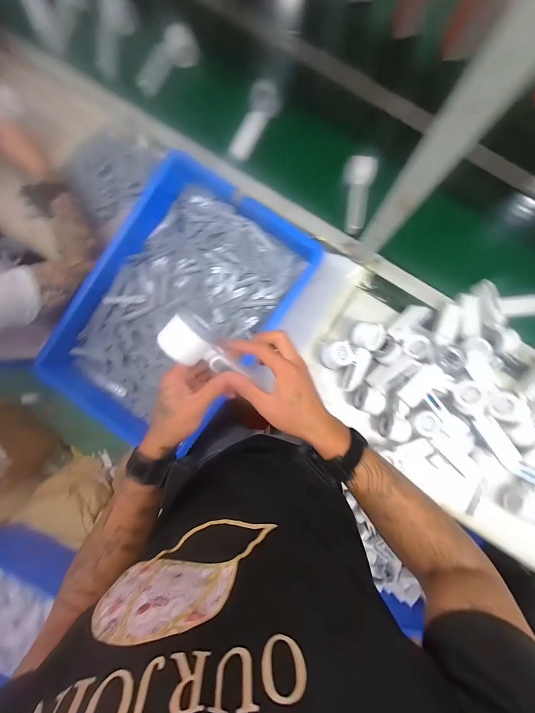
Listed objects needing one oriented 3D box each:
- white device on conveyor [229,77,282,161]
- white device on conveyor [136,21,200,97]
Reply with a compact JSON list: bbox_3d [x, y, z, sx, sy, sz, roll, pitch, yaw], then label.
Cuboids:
[{"bbox_3d":[-0.033,-0.577,0.659,0.055,0.064,0.181,34,93,4],"label":"white device on conveyor"},{"bbox_3d":[-0.249,-0.733,0.679,0.044,0.067,0.191,45,94,3],"label":"white device on conveyor"}]

